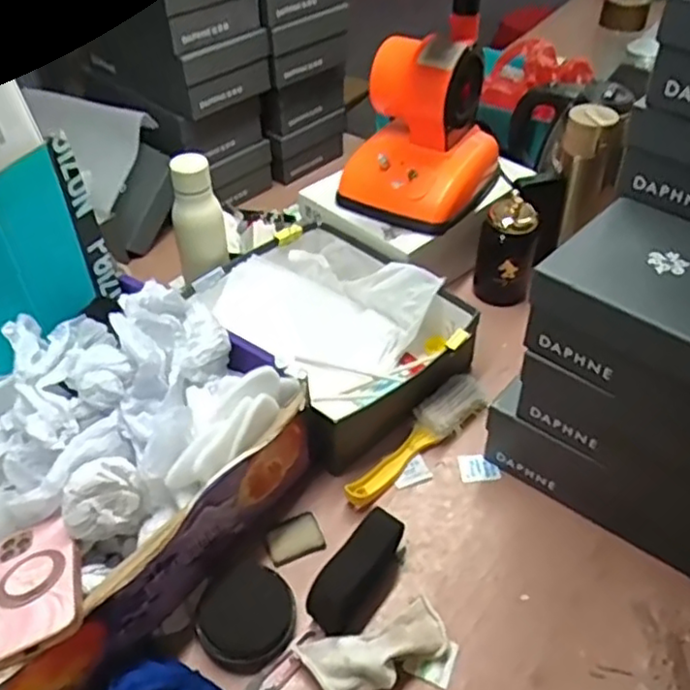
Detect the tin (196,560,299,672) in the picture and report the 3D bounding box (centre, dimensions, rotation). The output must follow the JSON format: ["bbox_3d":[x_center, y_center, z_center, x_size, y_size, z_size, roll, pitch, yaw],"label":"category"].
[{"bbox_3d":[-0.092,0.259,0.667,0.090,0.039,0.083,-1,44,1],"label":"tin"}]

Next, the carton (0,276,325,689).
[{"bbox_3d":[-0.263,0.112,0.675,0.295,0.170,0.382,28,51,27],"label":"carton"}]

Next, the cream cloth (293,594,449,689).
[{"bbox_3d":[0.030,0.282,0.646,0.139,0.040,0.071,-17,46,-15],"label":"cream cloth"}]

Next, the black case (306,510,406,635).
[{"bbox_3d":[0.016,0.227,0.693,0.054,0.045,0.121,24,49,24],"label":"black case"}]

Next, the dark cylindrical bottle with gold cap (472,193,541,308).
[{"bbox_3d":[0.221,-0.123,0.960,0.072,0.142,0.069,-1,44,1],"label":"dark cylindrical bottle with gold cap"}]

